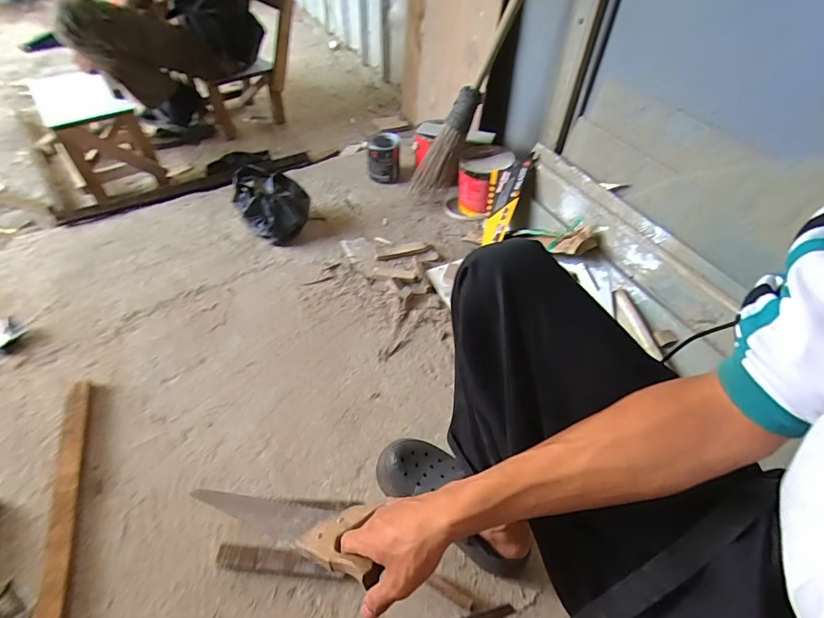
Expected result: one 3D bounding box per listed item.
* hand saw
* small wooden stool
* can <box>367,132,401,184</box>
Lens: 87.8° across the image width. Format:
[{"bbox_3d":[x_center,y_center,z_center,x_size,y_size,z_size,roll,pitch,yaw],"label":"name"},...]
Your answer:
[{"bbox_3d":[-0.176,0.260,0.552,0.387,0.028,0.071,-7,38,39],"label":"hand saw"},{"bbox_3d":[-1.037,-0.593,1.409,0.238,0.248,0.428,-30,55,-25],"label":"small wooden stool"},{"bbox_3d":[-0.092,-0.491,1.403,0.102,0.130,0.119,4,48,3],"label":"can"}]

